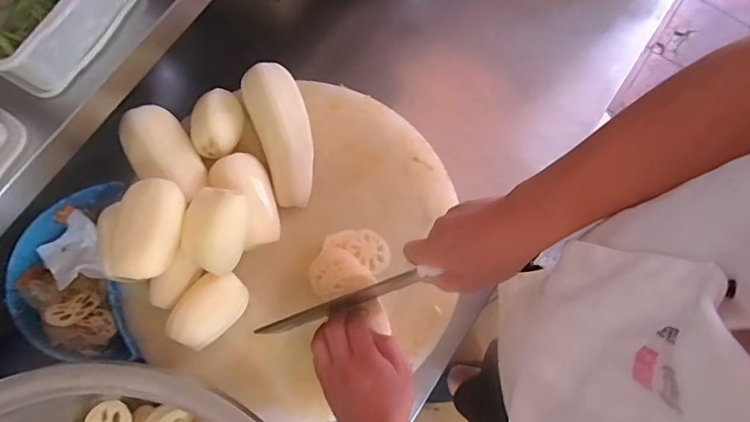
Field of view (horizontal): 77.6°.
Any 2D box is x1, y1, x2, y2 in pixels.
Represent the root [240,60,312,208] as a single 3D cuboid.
[{"bbox_3d":[-0.121,-0.104,0.630,0.076,0.056,0.193,-20,78,-6],"label":"root"}]

